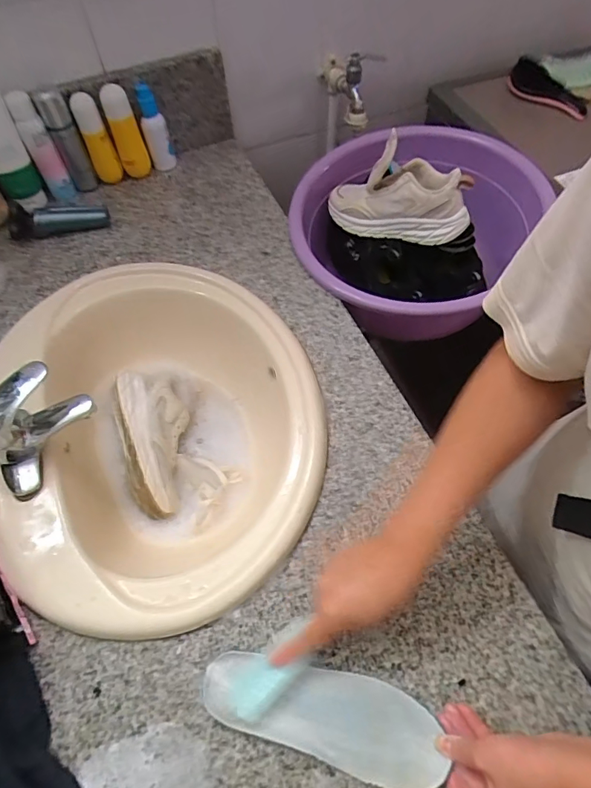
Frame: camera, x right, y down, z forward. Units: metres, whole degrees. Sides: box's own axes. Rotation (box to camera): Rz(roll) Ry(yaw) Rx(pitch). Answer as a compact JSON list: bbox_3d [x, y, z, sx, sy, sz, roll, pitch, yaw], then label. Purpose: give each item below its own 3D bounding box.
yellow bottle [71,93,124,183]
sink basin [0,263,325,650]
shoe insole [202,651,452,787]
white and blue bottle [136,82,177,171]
[{"bbox_3d":[-0.340,-0.434,0.800,0.042,0.142,0.035,-26,63,-13],"label":"yellow bottle"},{"bbox_3d":[-0.193,0.038,0.649,0.426,0.162,0.517,-30,64,-14],"label":"sink basin"},{"bbox_3d":[0.023,0.305,0.444,0.225,0.014,0.077,13,62,6],"label":"shoe insole"},{"bbox_3d":[-0.253,-0.478,0.838,0.044,0.131,0.043,-13,61,-5],"label":"white and blue bottle"}]

